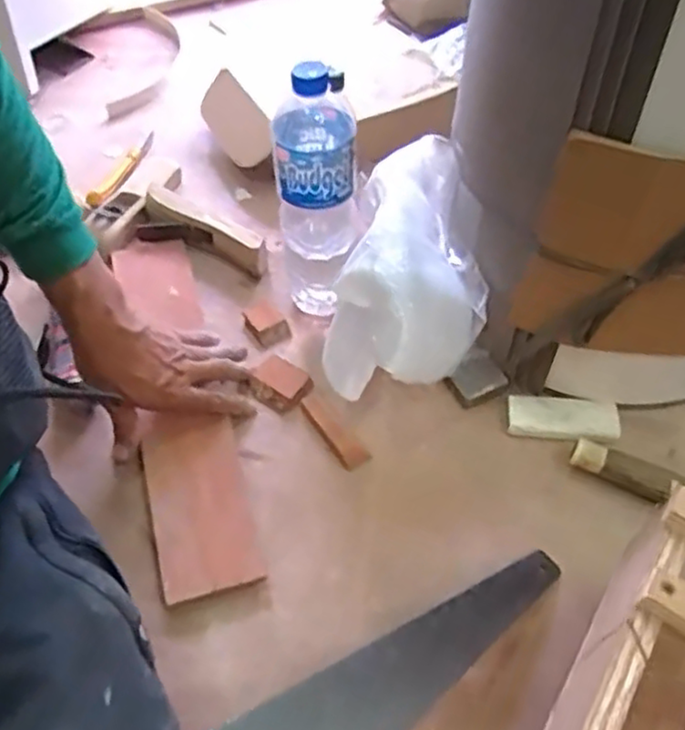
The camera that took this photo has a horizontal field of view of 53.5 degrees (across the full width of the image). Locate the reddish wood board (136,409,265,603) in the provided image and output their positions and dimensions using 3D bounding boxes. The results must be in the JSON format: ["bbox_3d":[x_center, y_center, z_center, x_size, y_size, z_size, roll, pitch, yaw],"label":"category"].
[{"bbox_3d":[-0.129,0.118,0.605,0.083,0.007,0.174,-13,56,-14],"label":"reddish wood board"}]

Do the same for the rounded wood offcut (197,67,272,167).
[{"bbox_3d":[-0.141,-0.320,0.888,0.014,0.070,0.175,10,37,-50],"label":"rounded wood offcut"}]

